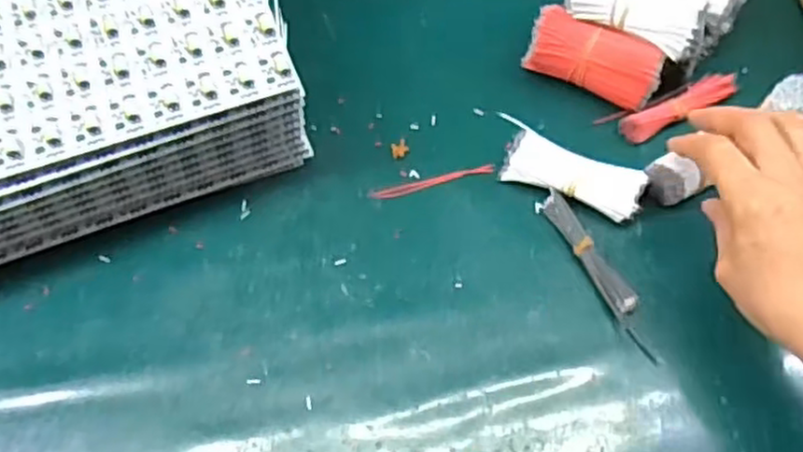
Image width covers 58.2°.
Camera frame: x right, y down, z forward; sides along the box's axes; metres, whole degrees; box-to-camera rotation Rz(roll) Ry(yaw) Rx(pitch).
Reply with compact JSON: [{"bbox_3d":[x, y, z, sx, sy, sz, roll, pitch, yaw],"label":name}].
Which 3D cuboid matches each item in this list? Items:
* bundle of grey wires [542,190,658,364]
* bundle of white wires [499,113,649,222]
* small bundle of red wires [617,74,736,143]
[{"bbox_3d":[0.123,0.028,0.445,0.014,0.015,0.118,-25,62,-12],"label":"bundle of grey wires"},{"bbox_3d":[0.109,-0.034,0.474,0.096,0.026,0.033,22,63,14],"label":"bundle of white wires"},{"bbox_3d":[0.194,-0.083,0.506,0.088,0.014,0.023,-26,63,-13],"label":"small bundle of red wires"}]

